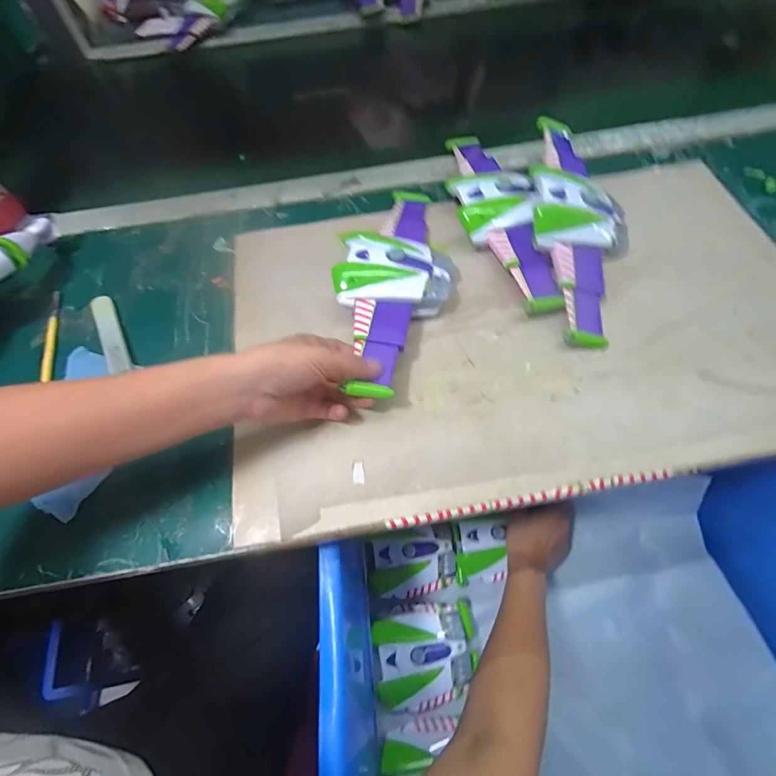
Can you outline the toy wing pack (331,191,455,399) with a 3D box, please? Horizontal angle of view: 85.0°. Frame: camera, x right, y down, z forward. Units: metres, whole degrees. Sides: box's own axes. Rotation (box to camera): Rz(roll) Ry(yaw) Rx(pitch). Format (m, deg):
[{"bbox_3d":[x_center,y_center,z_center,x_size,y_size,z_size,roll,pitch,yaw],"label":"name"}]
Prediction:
[{"bbox_3d":[0.008,-0.113,0.416,0.105,0.044,0.290,5,55,7],"label":"toy wing pack"}]

